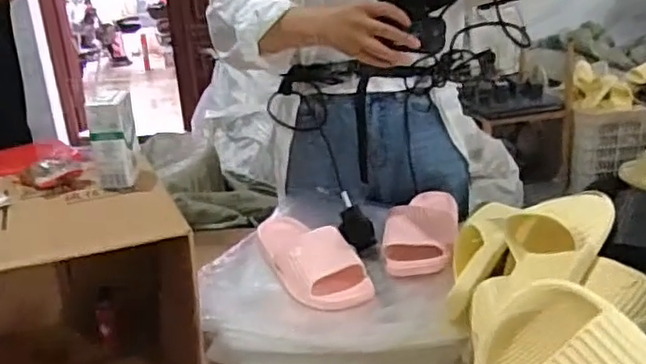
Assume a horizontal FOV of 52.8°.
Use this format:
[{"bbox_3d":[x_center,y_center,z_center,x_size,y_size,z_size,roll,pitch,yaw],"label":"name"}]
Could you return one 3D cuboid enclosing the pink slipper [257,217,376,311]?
[{"bbox_3d":[-0.024,0.102,1.012,0.108,0.059,0.259,-13,23,-22],"label":"pink slipper"}]

